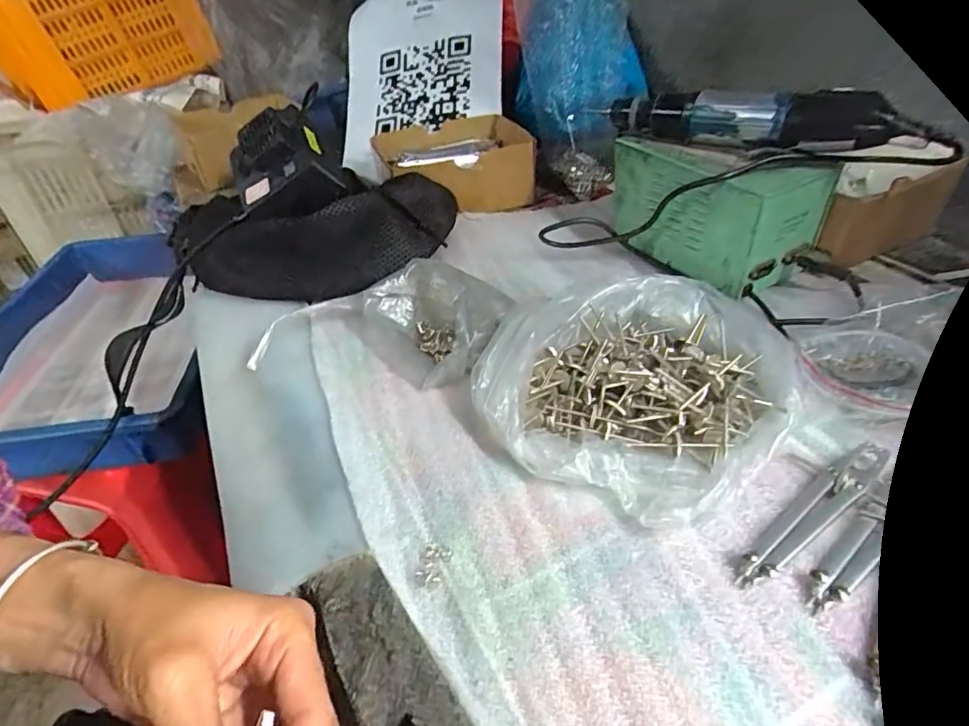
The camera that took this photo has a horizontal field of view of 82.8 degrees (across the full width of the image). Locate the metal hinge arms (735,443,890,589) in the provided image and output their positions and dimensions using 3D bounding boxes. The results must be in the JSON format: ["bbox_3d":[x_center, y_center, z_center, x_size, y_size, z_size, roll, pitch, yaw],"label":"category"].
[{"bbox_3d":[0.177,0.078,0.295,0.128,0.007,0.021,-27,45,-23],"label":"metal hinge arms"}]

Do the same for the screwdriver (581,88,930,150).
[{"bbox_3d":[0.202,-0.200,0.450,0.232,0.044,0.048,20,47,27],"label":"screwdriver"}]

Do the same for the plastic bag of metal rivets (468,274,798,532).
[{"bbox_3d":[0.095,0.007,0.360,0.187,0.036,0.185,22,47,28],"label":"plastic bag of metal rivets"}]

